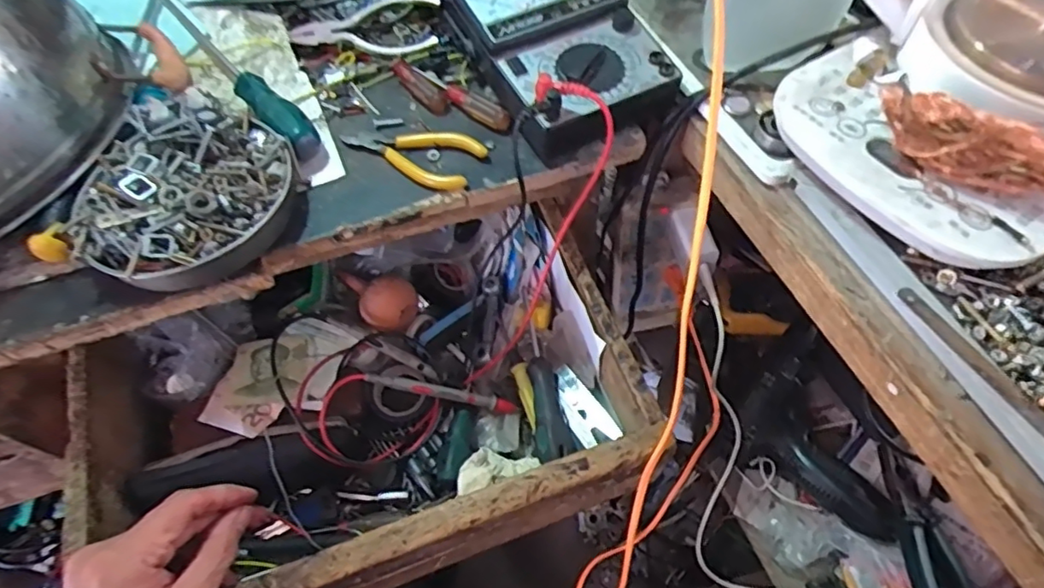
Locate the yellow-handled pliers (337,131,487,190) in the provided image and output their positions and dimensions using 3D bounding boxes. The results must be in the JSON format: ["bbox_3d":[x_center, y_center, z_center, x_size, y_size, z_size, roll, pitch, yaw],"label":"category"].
[{"bbox_3d":[-0.078,-0.101,0.418,0.103,0.018,0.040,13,60,10],"label":"yellow-handled pliers"}]

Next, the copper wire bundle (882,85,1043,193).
[{"bbox_3d":[0.243,-0.074,0.305,0.112,0.034,0.024,22,62,15],"label":"copper wire bundle"}]

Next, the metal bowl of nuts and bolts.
[{"bbox_3d":[-0.216,-0.068,0.375,0.129,0.060,0.128,-1,58,2],"label":"metal bowl of nuts and bolts"}]

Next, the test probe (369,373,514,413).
[{"bbox_3d":[-0.063,0.080,0.477,0.130,0.009,0.012,18,55,-24],"label":"test probe"}]

